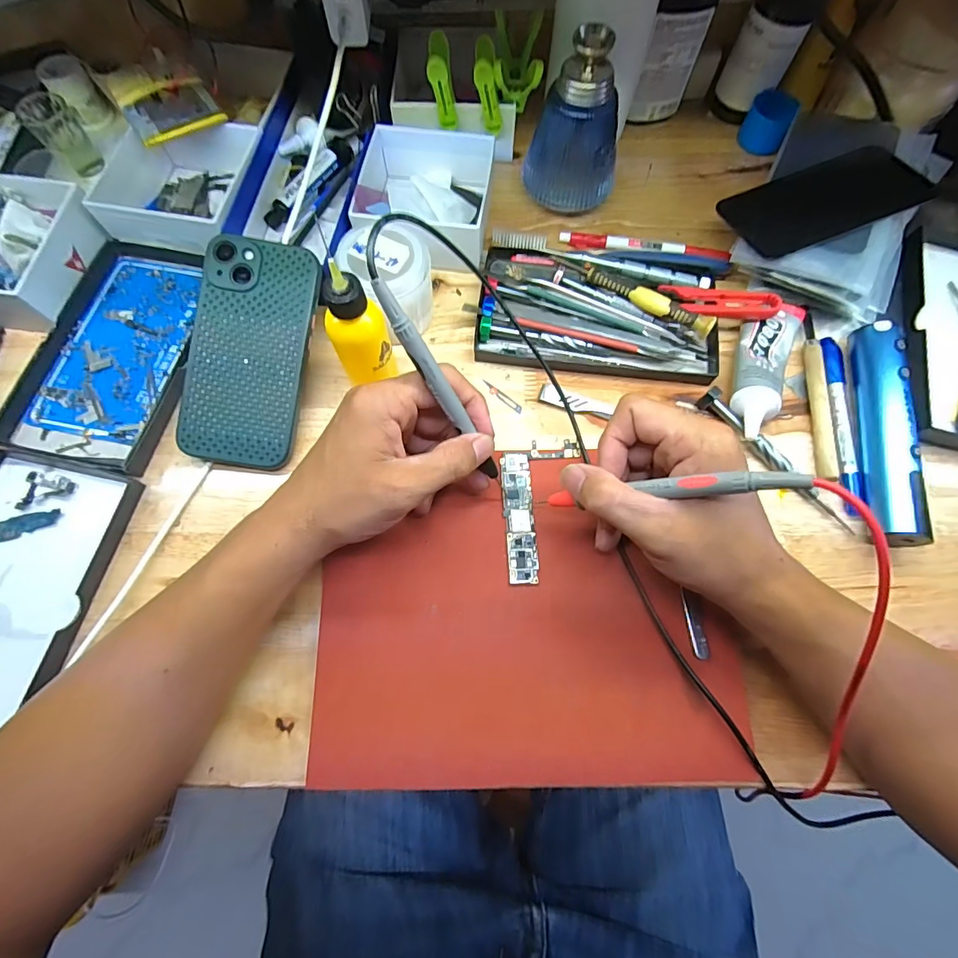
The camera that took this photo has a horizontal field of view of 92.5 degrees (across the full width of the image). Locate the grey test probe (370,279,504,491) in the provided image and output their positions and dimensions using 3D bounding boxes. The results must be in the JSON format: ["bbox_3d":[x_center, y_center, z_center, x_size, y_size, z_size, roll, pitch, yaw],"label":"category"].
[{"bbox_3d":[-0.016,-0.040,0.247,0.010,0.146,0.010,-43,40,-11],"label":"grey test probe"}]

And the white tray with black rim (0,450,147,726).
[{"bbox_3d":[-0.297,0.077,0.278,0.109,0.014,0.185,15,72,5],"label":"white tray with black rim"}]

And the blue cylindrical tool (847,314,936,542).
[{"bbox_3d":[0.268,-0.033,0.301,0.027,0.027,0.153,6,72,2],"label":"blue cylindrical tool"}]

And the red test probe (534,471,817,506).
[{"bbox_3d":[0.084,0.007,0.238,0.007,0.150,0.007,21,71,-35],"label":"red test probe"}]

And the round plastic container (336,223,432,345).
[{"bbox_3d":[-0.065,-0.136,0.323,0.059,0.057,0.057,0,72,0],"label":"round plastic container"}]

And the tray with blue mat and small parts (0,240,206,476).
[{"bbox_3d":[-0.258,-0.096,0.329,0.105,0.015,0.174,12,72,4],"label":"tray with blue mat and small parts"}]

